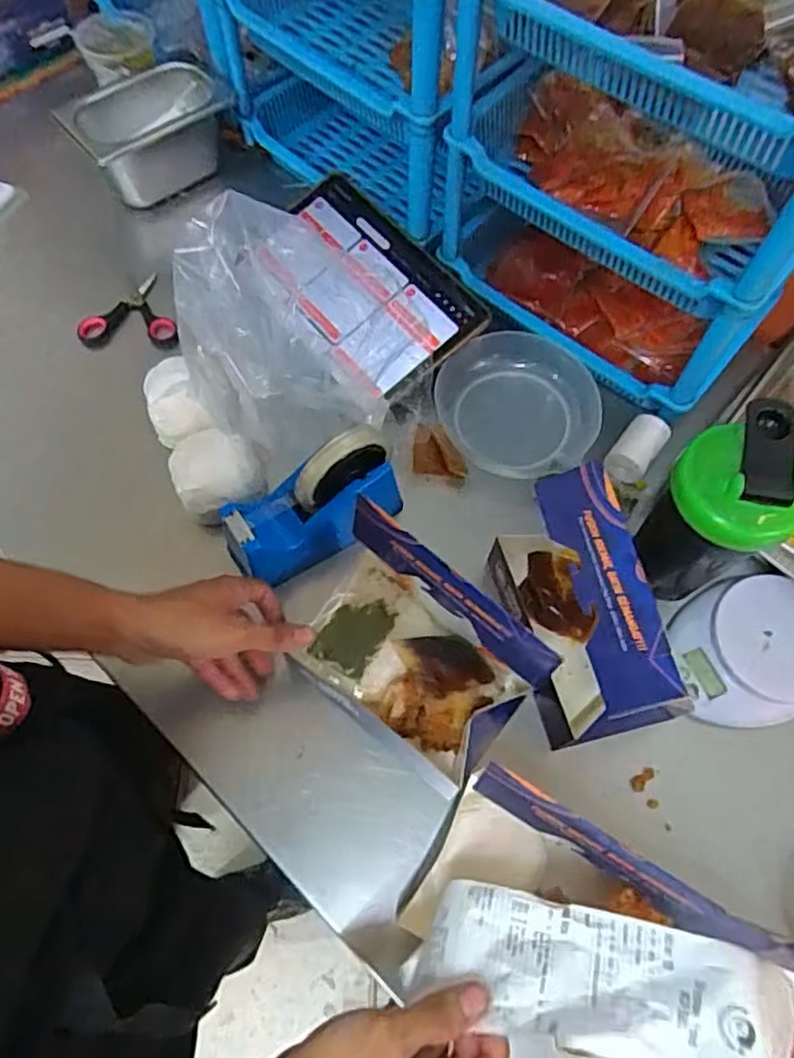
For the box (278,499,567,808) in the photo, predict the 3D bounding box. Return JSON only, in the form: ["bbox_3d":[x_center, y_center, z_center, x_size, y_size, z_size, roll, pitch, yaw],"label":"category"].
[{"bbox_3d":[0.012,0.093,0.507,0.166,0.157,0.110,37,70,15],"label":"box"}]

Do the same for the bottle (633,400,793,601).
[{"bbox_3d":[0.242,-0.013,0.517,0.084,0.173,0.075,29,68,12],"label":"bottle"}]

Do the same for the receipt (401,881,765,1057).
[{"bbox_3d":[0.102,0.251,0.380,0.183,0.026,0.073,8,64,20],"label":"receipt"}]

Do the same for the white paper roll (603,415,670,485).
[{"bbox_3d":[0.227,-0.075,0.644,0.037,0.031,0.064,35,69,15],"label":"white paper roll"}]

